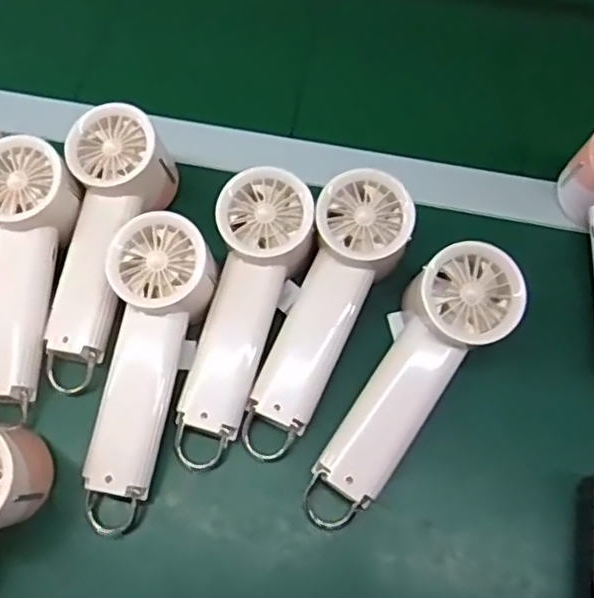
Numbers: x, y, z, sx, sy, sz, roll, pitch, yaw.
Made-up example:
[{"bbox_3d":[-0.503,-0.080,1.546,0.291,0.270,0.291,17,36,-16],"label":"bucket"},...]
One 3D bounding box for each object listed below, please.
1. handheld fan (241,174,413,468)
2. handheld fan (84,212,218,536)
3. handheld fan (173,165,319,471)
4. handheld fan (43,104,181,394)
[{"bbox_3d":[0.018,0.011,0.402,0.060,0.048,0.195,23,83,11],"label":"handheld fan"},{"bbox_3d":[-0.095,0.045,0.387,0.058,0.036,0.190,9,82,5],"label":"handheld fan"},{"bbox_3d":[-0.037,0.012,0.404,0.063,0.042,0.195,16,83,8],"label":"handheld fan"},{"bbox_3d":[-0.132,-0.032,0.433,0.068,0.055,0.196,11,82,6],"label":"handheld fan"}]

